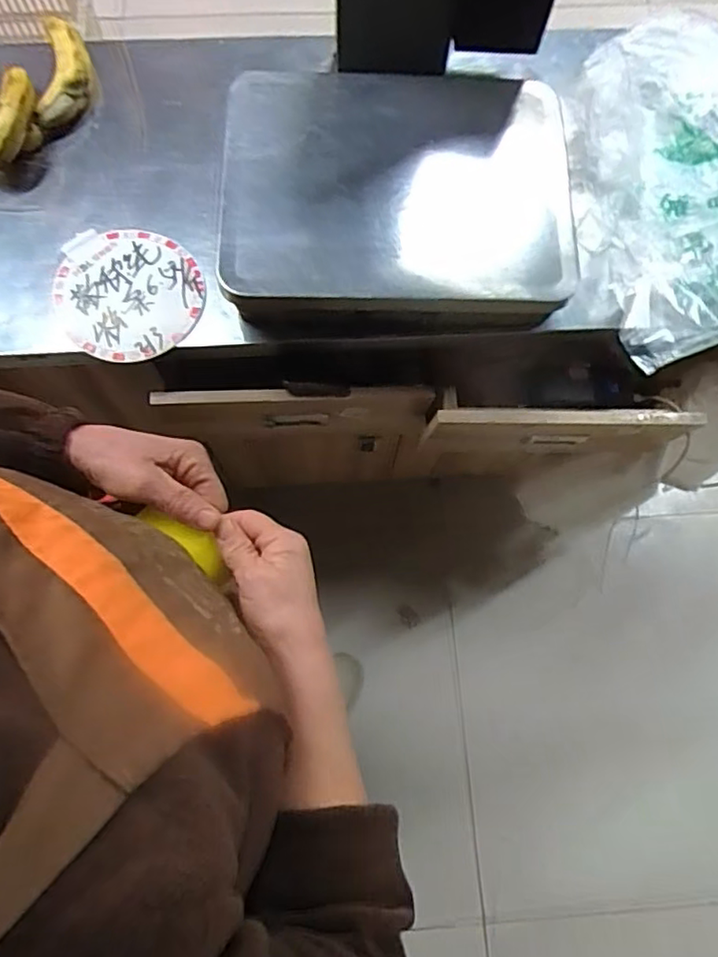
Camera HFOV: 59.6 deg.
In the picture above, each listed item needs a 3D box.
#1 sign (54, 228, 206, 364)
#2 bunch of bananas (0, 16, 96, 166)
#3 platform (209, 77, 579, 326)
[{"bbox_3d":[-0.262,-0.211,0.718,0.160,0.012,0.158,0,78,-2],"label":"sign"},{"bbox_3d":[-0.407,-0.465,0.754,0.210,0.061,0.154,-35,78,-10],"label":"bunch of bananas"},{"bbox_3d":[0.042,-0.328,0.700,0.378,0.050,0.316,-1,75,-2],"label":"platform"}]

